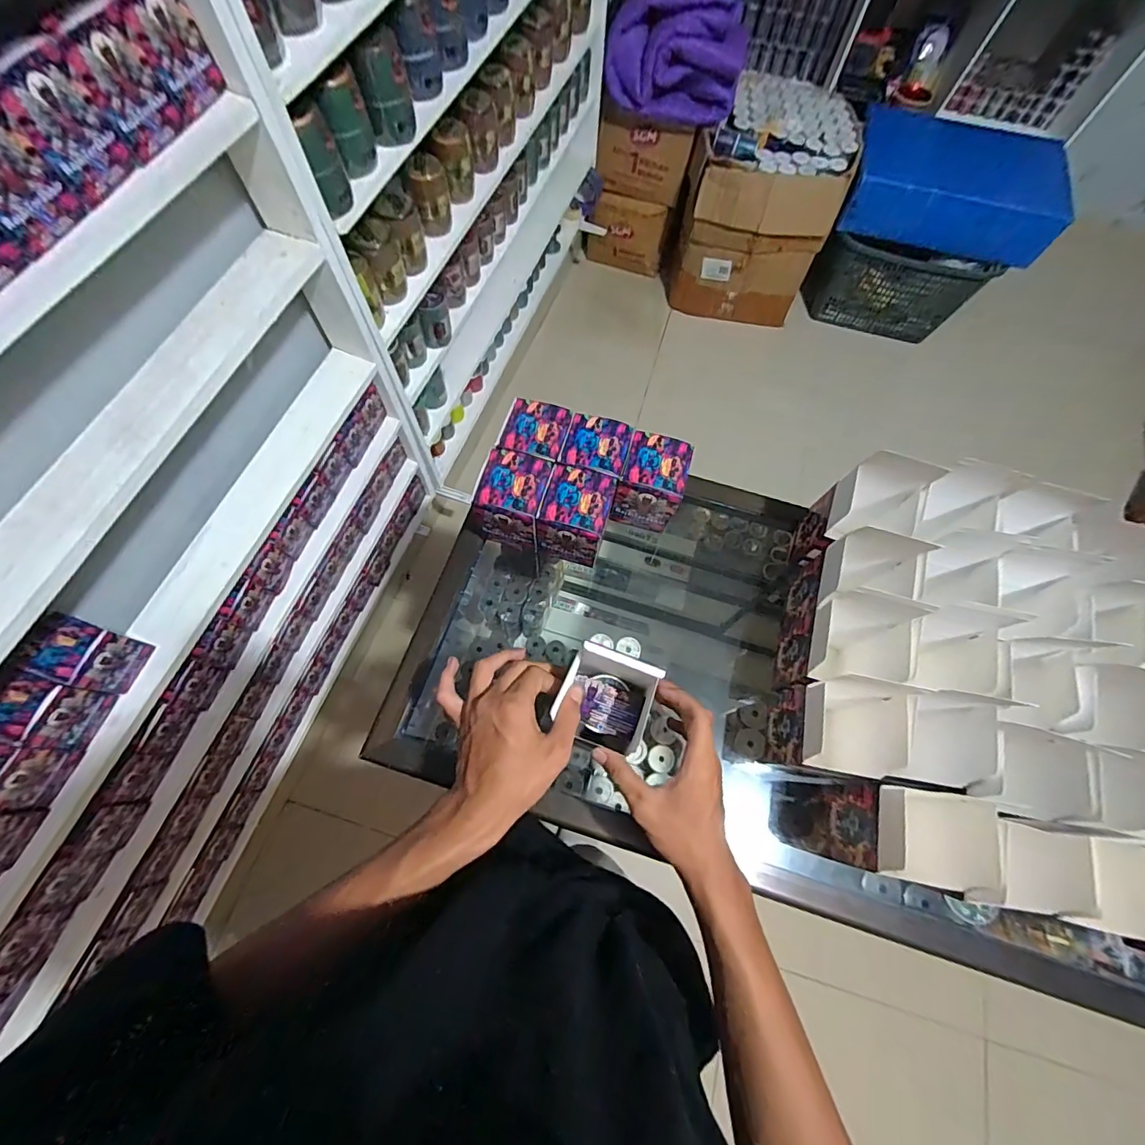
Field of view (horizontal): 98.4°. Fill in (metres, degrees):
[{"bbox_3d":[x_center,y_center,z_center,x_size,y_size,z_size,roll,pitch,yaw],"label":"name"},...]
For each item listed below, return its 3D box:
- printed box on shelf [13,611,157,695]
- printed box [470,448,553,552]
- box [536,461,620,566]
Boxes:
[{"bbox_3d":[-0.615,0.103,0.624,0.077,0.104,0.073,18,69,5],"label":"printed box on shelf"},{"bbox_3d":[-0.065,-0.081,0.563,0.070,0.082,0.077,14,69,3],"label":"printed box"},{"bbox_3d":[0.004,-0.063,0.556,0.071,0.075,0.078,16,69,4],"label":"box"}]

